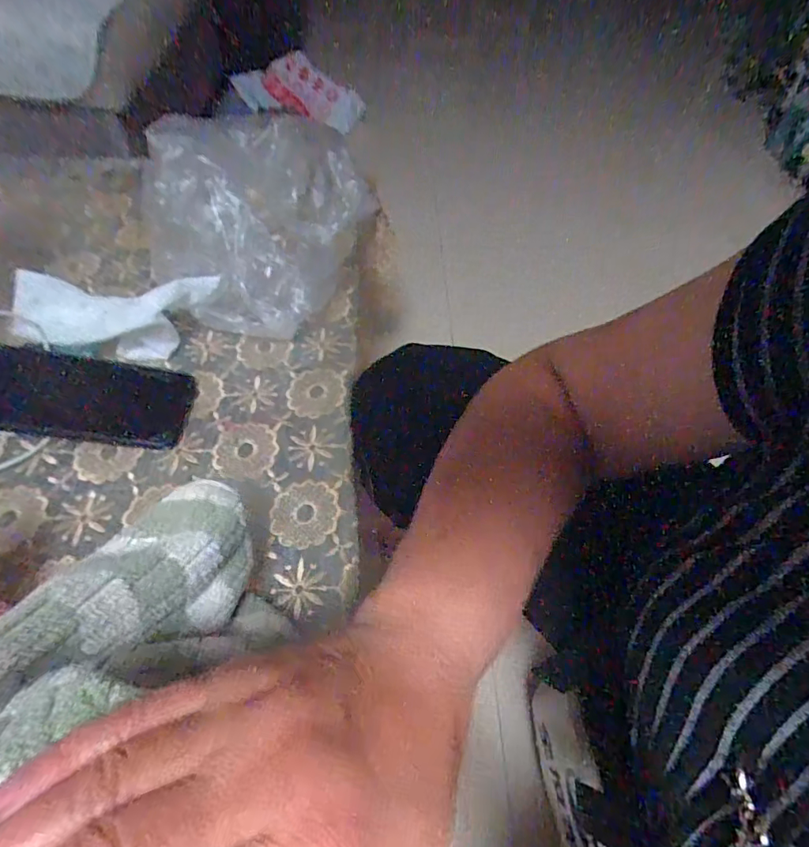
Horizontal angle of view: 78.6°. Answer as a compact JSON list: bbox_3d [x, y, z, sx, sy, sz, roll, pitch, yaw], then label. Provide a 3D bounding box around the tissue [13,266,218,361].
[{"bbox_3d":[-0.254,-0.091,0.443,0.163,0.062,0.063,0,55,-2],"label":"tissue"}]

